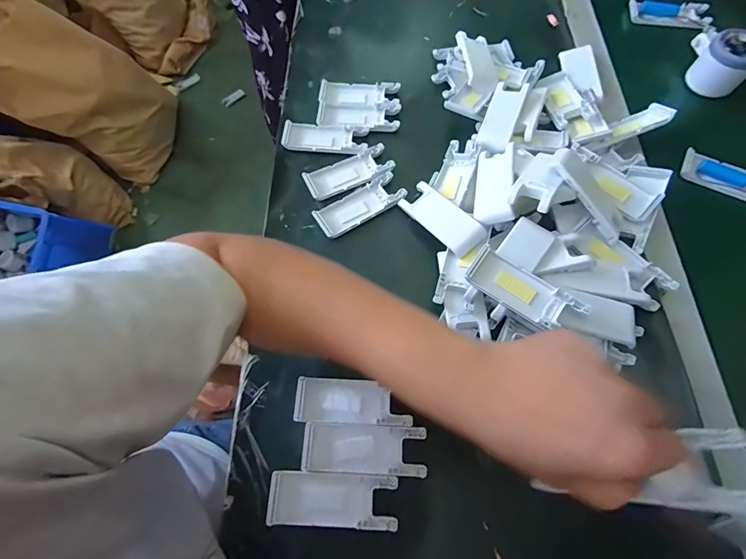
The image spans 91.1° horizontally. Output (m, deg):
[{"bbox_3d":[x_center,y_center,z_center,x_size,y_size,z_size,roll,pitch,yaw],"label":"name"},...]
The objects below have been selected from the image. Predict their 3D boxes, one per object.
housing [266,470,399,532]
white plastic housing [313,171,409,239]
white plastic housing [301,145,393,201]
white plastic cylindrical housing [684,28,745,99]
[{"bbox_3d":[-0.033,0.182,0.303,0.104,0.008,0.038,1,68,3],"label":"housing"},{"bbox_3d":[-0.015,-0.086,0.425,0.104,0.009,0.042,-31,70,-10],"label":"white plastic housing"},{"bbox_3d":[-0.029,-0.130,0.443,0.104,0.010,0.043,-25,69,-8],"label":"white plastic housing"},{"bbox_3d":[0.441,-0.276,0.465,0.063,0.053,0.060,-1,67,2],"label":"white plastic cylindrical housing"}]

